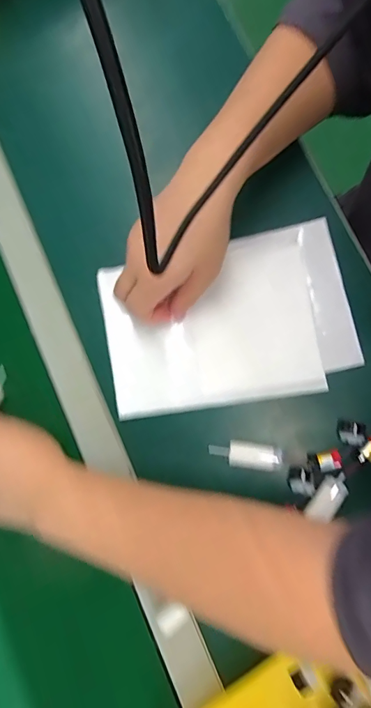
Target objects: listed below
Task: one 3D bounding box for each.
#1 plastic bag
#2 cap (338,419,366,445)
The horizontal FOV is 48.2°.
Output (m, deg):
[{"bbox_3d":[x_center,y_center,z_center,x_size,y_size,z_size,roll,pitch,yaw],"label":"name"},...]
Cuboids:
[{"bbox_3d":[0.039,-0.034,0.411,0.236,0.008,0.160,-11,81,3],"label":"plastic bag"},{"bbox_3d":[0.151,0.070,0.375,0.021,0.009,0.022,8,78,2],"label":"cap"}]

